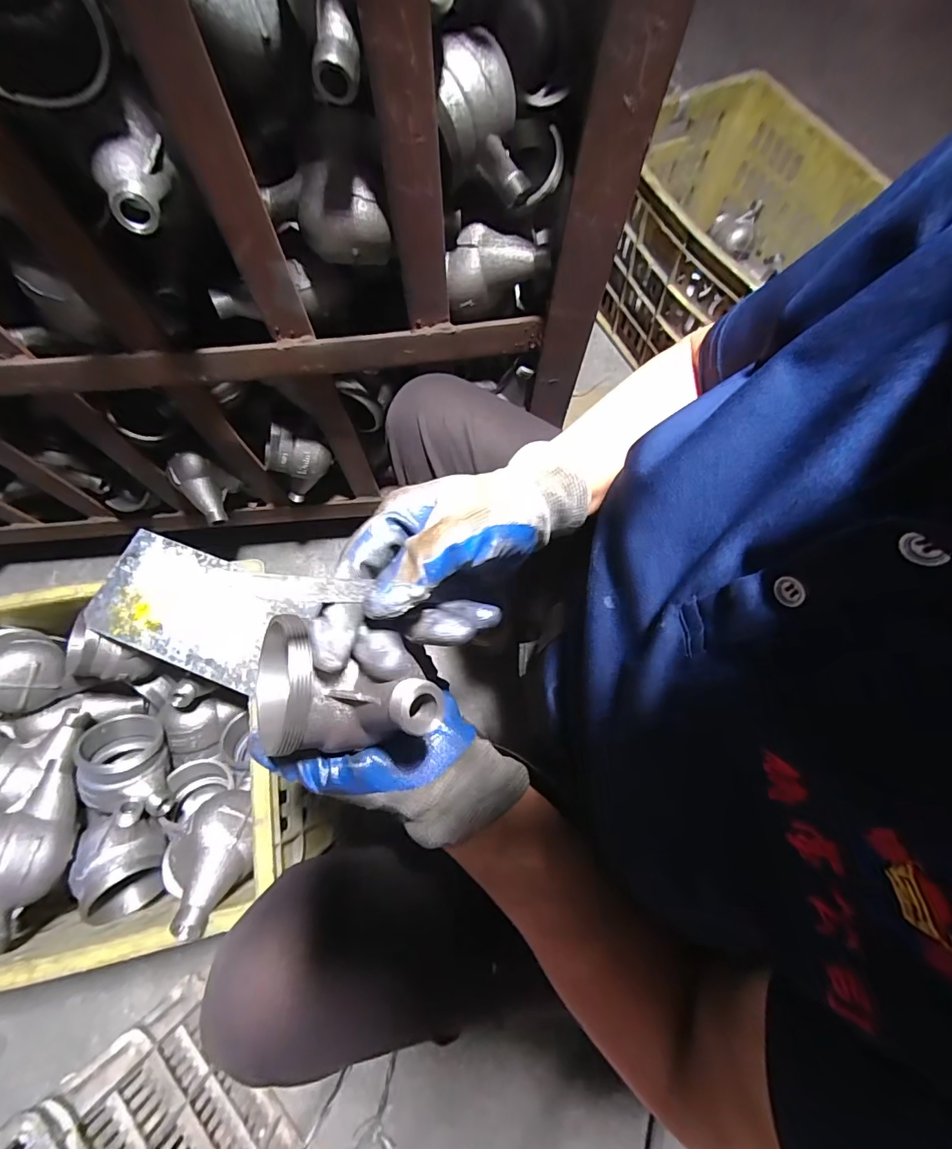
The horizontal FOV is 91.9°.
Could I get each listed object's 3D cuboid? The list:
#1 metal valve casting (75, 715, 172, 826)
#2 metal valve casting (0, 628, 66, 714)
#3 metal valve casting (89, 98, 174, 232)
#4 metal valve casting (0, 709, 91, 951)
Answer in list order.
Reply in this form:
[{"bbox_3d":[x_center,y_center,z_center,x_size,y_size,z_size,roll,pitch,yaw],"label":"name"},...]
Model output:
[{"bbox_3d":[-0.389,0.217,0.514,0.073,0.082,0.123,-25,73,-9],"label":"metal valve casting"},{"bbox_3d":[-0.522,0.102,0.507,0.092,0.078,0.086,0,70,-1],"label":"metal valve casting"},{"bbox_3d":[-0.218,-0.252,0.293,0.039,0.034,0.065,5,84,1],"label":"metal valve casting"},{"bbox_3d":[-0.443,0.238,0.459,0.081,0.062,0.214,-6,50,-3],"label":"metal valve casting"}]

